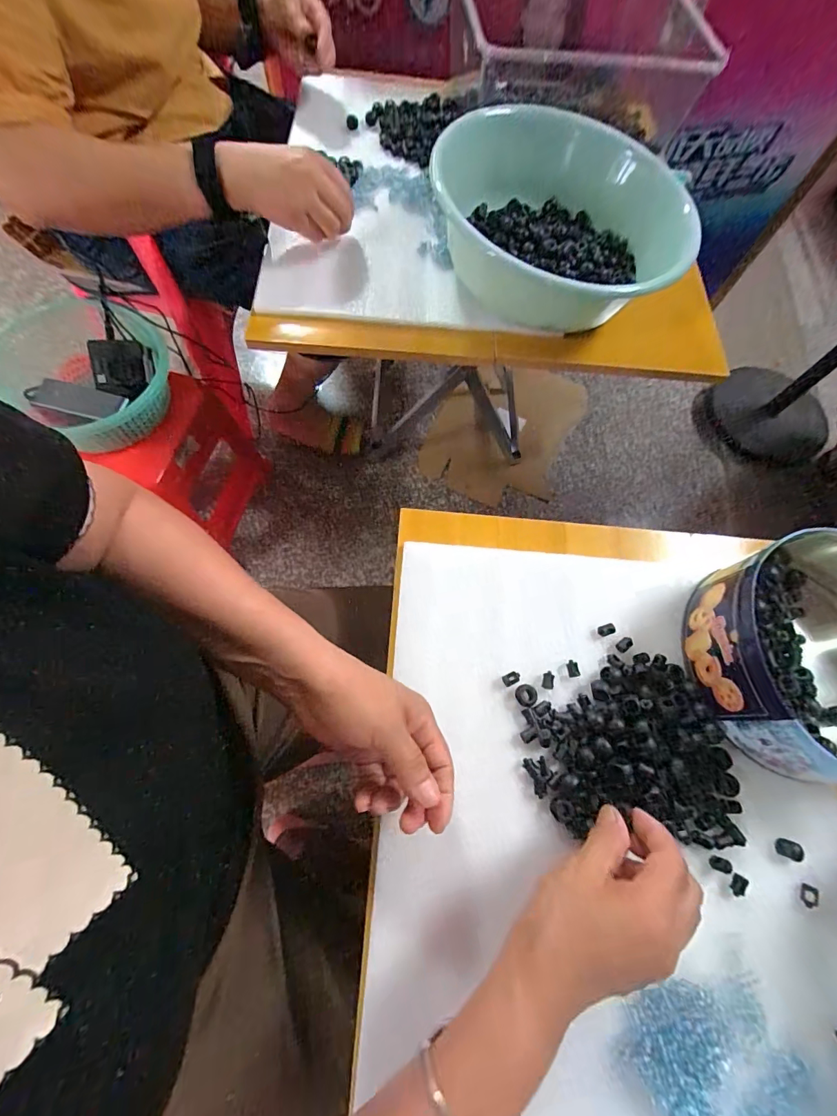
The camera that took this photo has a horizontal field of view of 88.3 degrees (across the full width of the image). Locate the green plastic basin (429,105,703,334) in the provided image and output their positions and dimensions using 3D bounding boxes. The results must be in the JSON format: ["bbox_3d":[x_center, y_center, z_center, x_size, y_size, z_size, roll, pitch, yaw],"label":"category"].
[{"bbox_3d":[0.160,-0.403,0.526,0.271,0.111,0.332,-13,70,-9],"label":"green plastic basin"}]

